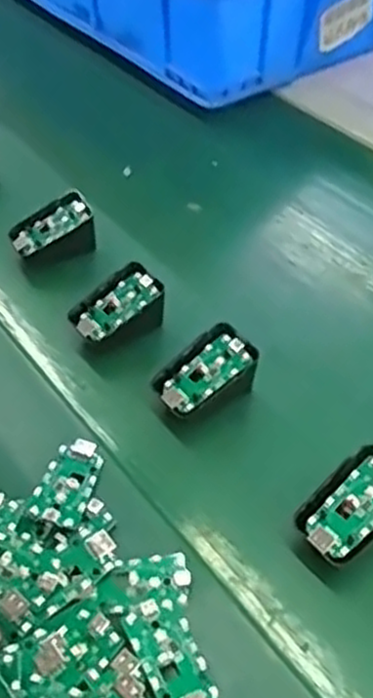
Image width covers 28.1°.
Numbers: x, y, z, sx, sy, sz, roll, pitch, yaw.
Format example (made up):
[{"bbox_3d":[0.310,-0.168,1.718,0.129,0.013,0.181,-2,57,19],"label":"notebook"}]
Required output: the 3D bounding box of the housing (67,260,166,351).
[{"bbox_3d":[-0.052,-0.027,0.554,0.064,0.047,0.039,-22,51,-18],"label":"housing"}]

